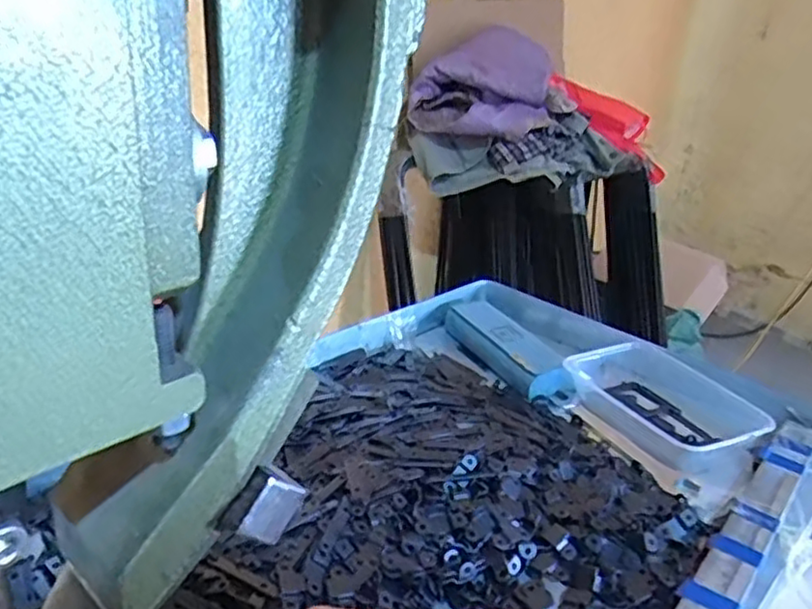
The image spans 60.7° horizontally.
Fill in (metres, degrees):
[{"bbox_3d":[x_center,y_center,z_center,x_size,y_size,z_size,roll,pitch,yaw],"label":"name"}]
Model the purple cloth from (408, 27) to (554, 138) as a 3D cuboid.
[{"bbox_3d":[0.156,-0.452,1.482,0.301,0.227,0.115,8,24,5],"label":"purple cloth"}]

